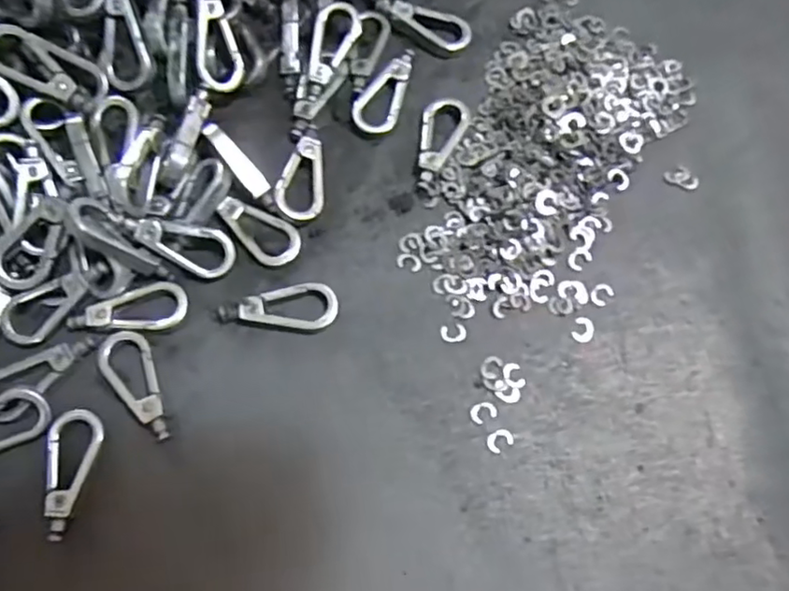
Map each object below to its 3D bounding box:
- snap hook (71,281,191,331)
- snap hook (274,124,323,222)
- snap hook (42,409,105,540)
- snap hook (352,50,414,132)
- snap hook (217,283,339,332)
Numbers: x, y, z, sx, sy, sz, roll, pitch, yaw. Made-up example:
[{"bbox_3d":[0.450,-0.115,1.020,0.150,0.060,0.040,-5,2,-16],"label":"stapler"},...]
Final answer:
[{"bbox_3d":[-0.085,0.004,0.200,0.036,0.004,0.016,-6,73,-2],"label":"snap hook"},{"bbox_3d":[-0.032,-0.043,0.215,0.015,0.007,0.037,-3,73,-1],"label":"snap hook"},{"bbox_3d":[-0.095,0.052,0.186,0.015,0.004,0.037,-3,73,-1],"label":"snap hook"},{"bbox_3d":[-0.004,-0.075,0.226,0.015,0.006,0.036,16,74,5],"label":"snap hook"},{"bbox_3d":[-0.037,0.003,0.203,0.037,0.007,0.015,4,73,1],"label":"snap hook"}]

